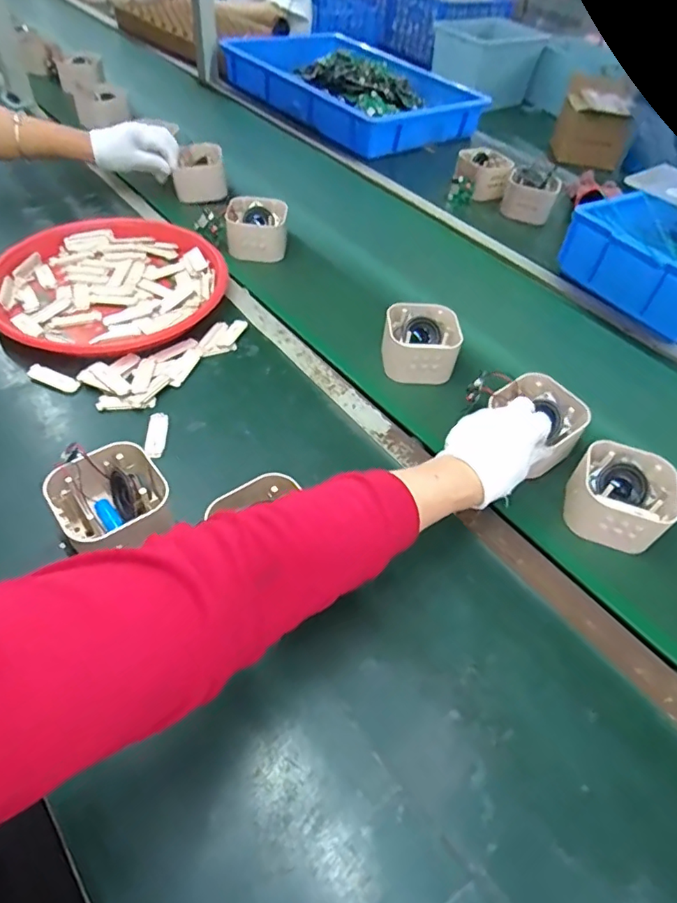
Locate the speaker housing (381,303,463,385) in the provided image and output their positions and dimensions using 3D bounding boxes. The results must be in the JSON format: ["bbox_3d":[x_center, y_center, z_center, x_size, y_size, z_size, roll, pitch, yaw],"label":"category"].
[{"bbox_3d":[0.102,-0.135,0.668,0.089,0.056,0.083,9,49,1],"label":"speaker housing"}]

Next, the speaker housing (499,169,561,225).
[{"bbox_3d":[0.348,-0.467,0.975,0.093,0.064,0.071,21,50,11],"label":"speaker housing"}]

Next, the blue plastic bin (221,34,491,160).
[{"bbox_3d":[0.015,-0.860,1.247,0.353,0.099,0.581,-34,61,-31],"label":"blue plastic bin"}]

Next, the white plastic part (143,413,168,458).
[{"bbox_3d":[-0.193,-0.018,0.569,0.020,0.007,0.062,-2,53,-5],"label":"white plastic part"}]

